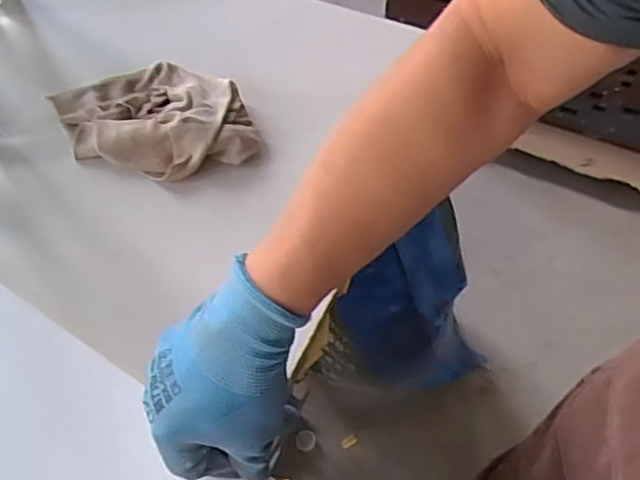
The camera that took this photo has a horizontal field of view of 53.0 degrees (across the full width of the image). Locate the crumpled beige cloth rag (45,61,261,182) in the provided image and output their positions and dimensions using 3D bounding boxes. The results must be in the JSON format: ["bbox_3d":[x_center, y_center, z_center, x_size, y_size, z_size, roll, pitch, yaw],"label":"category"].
[{"bbox_3d":[-0.163,-0.127,0.634,0.169,0.034,0.156,-18,54,-18],"label":"crumpled beige cloth rag"}]

